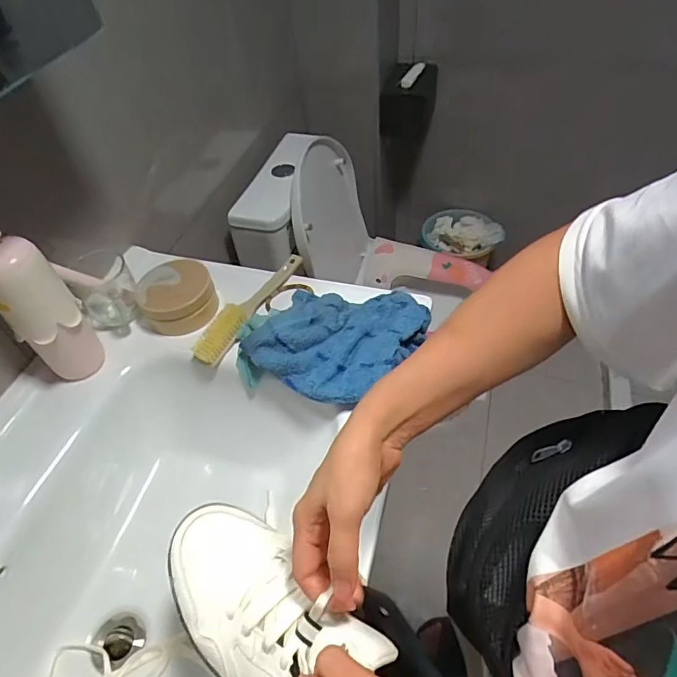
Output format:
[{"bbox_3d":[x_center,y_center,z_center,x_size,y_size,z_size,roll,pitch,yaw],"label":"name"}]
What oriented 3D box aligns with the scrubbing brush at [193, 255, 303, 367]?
[{"bbox_3d":[-0.122,-0.050,0.689,0.037,0.032,0.219,26,57,24],"label":"scrubbing brush"}]

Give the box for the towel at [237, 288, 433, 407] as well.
[{"bbox_3d":[-0.006,-0.006,0.619,0.208,0.056,0.169,21,55,21],"label":"towel"}]

